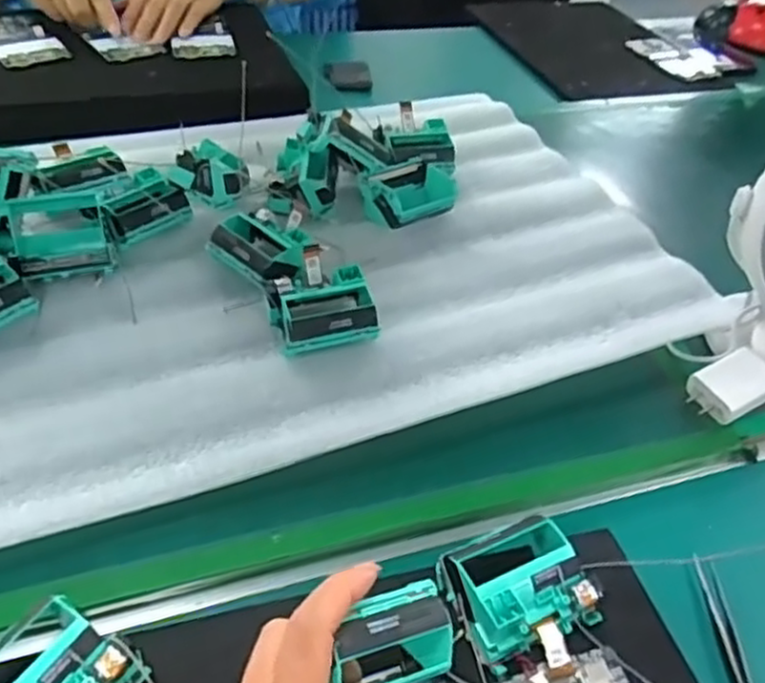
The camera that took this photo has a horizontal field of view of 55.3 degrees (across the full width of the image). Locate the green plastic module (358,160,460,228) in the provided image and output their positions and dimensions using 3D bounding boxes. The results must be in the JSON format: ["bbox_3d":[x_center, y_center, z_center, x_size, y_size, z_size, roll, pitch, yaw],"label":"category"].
[{"bbox_3d":[0.023,-0.127,0.628,0.073,0.031,0.060,-22,48,-27],"label":"green plastic module"}]

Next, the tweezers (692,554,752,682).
[{"bbox_3d":[0.187,0.172,0.384,0.012,0.010,0.123,3,41,-2],"label":"tweezers"}]

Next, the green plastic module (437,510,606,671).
[{"bbox_3d":[0.072,0.128,0.381,0.067,0.038,0.058,-17,46,-23],"label":"green plastic module"}]

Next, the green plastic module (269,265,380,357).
[{"bbox_3d":[-0.040,-0.018,0.508,0.067,0.038,0.058,-13,45,-19],"label":"green plastic module"}]

